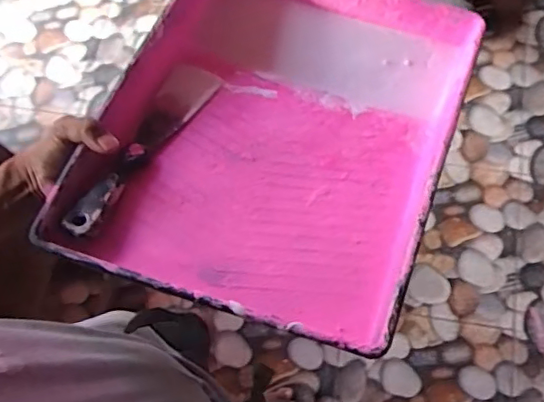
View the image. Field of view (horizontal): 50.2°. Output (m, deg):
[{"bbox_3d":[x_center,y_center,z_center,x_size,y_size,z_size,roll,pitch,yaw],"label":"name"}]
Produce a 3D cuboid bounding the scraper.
[{"bbox_3d":[-0.109,-0.049,0.495,0.035,0.015,0.192,26,59,11],"label":"scraper"}]

